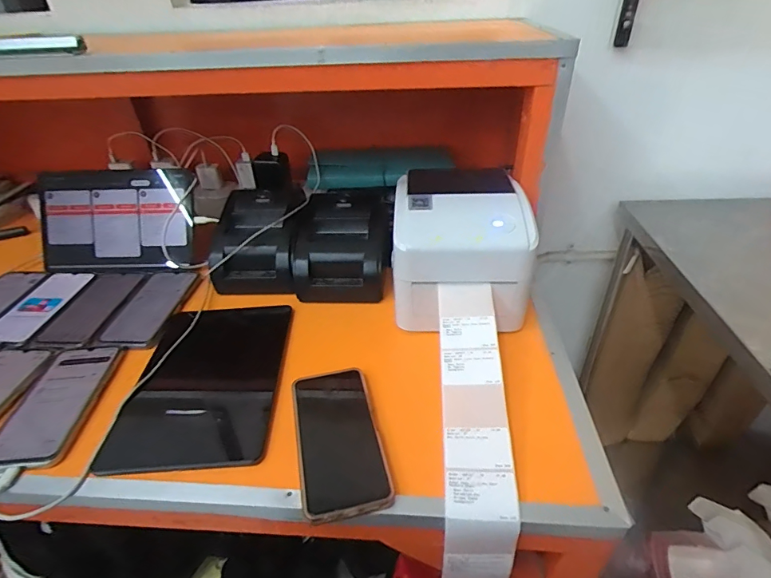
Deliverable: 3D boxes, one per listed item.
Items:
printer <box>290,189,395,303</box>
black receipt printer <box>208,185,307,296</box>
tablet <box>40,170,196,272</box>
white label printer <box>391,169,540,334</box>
[{"bbox_3d":[-0.063,-0.072,0.678,0.135,0.102,0.176,-1,36,3],"label":"printer"},{"bbox_3d":[-0.194,-0.076,0.695,0.129,0.103,0.159,-3,36,-1],"label":"black receipt printer"},{"bbox_3d":[-0.435,-0.116,0.738,0.266,0.135,0.106,-2,36,2],"label":"tablet"},{"bbox_3d":[0.094,-0.060,0.595,0.167,0.151,0.181,-2,36,1],"label":"white label printer"}]

